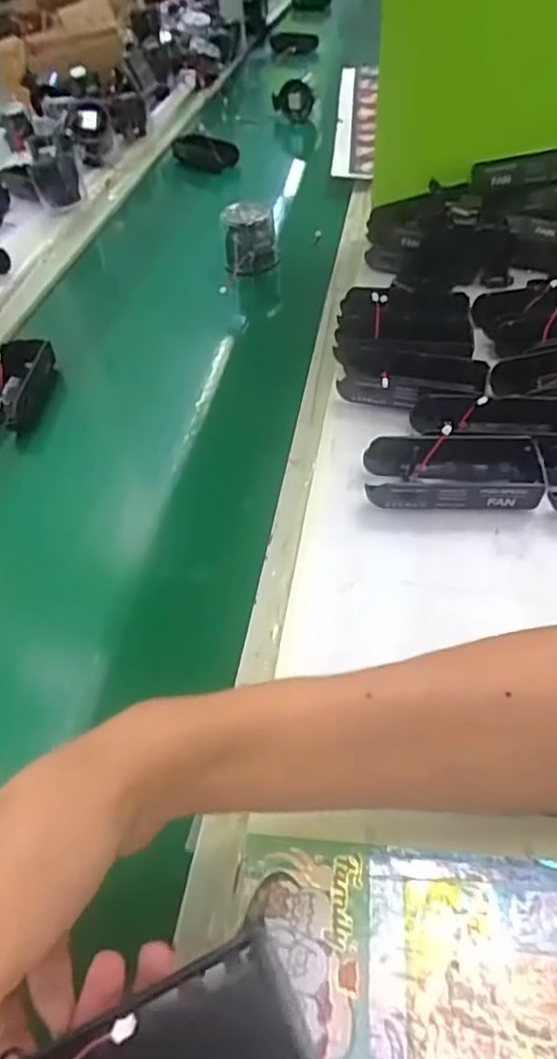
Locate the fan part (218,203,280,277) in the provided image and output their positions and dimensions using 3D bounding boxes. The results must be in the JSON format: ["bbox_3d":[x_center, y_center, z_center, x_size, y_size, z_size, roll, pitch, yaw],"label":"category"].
[{"bbox_3d":[-0.032,-0.314,0.682,0.057,0.061,0.057,-6,47,0],"label":"fan part"}]

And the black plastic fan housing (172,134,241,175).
[{"bbox_3d":[-0.113,-0.568,0.953,0.114,0.050,0.033,29,56,29],"label":"black plastic fan housing"}]

